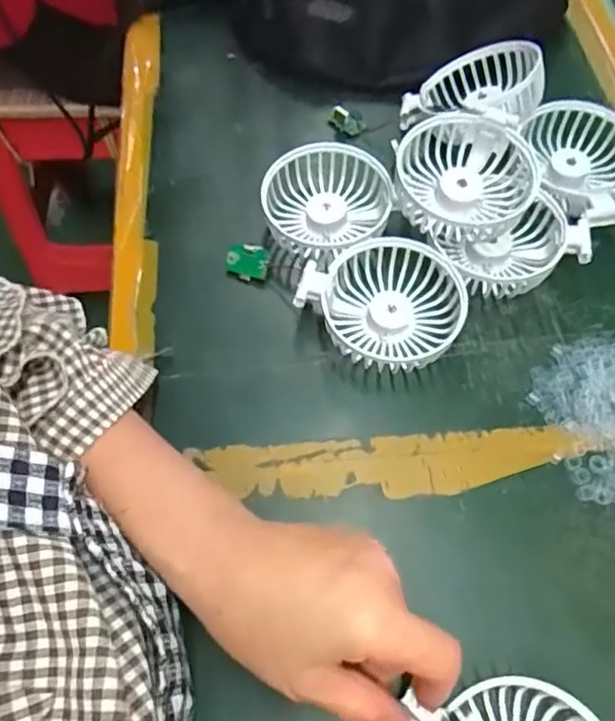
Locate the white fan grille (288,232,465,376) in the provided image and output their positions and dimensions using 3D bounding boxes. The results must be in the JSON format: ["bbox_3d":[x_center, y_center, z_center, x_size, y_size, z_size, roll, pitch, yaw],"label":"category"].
[{"bbox_3d":[0.052,-0.035,0.384,0.094,0.036,0.089,0,64,1],"label":"white fan grille"}]

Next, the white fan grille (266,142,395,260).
[{"bbox_3d":[0.019,-0.114,0.424,0.091,0.034,0.082,37,70,18],"label":"white fan grille"}]

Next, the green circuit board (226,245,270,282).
[{"bbox_3d":[-0.042,-0.069,0.418,0.030,0.006,0.024,9,100,9],"label":"green circuit board"}]

